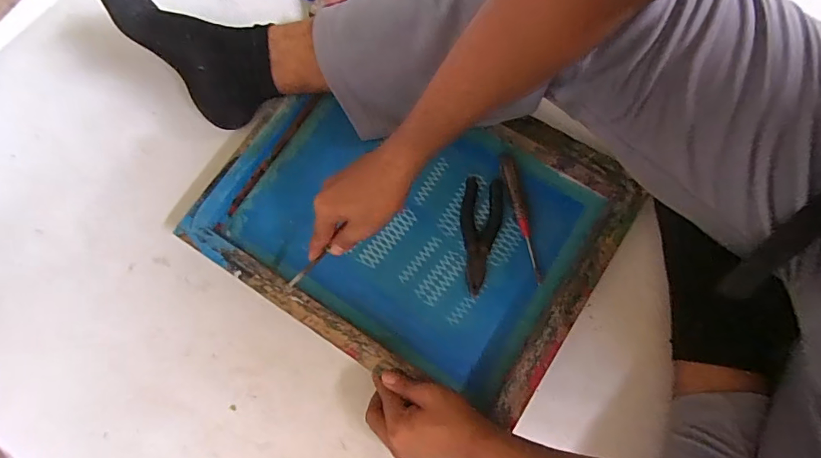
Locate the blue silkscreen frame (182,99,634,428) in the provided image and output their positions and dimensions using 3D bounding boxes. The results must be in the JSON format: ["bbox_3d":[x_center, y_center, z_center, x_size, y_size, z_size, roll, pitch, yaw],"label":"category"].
[{"bbox_3d":[0.005,-0.019,0.553,0.433,0.055,0.349,31,79,9],"label":"blue silkscreen frame"}]

